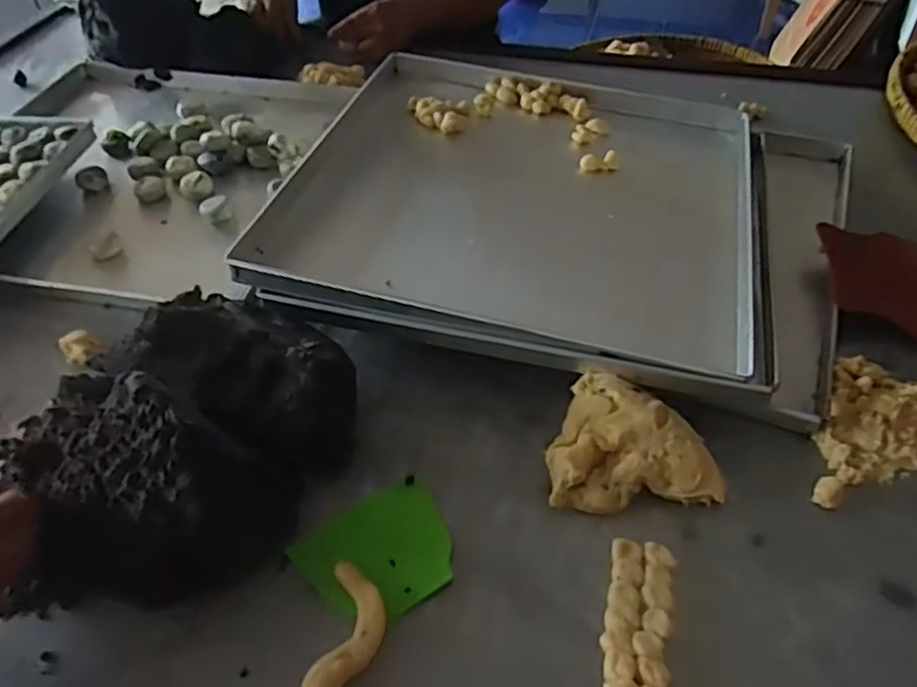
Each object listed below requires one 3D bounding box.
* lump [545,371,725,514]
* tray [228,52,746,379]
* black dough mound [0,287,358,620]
[{"bbox_3d":[0.144,0.083,0.624,0.137,0.033,0.123,-4,45,-2],"label":"lump"},{"bbox_3d":[0.089,-0.196,0.852,0.510,0.049,0.539,14,47,9],"label":"tray"},{"bbox_3d":[-0.224,0.073,0.576,0.252,0.128,0.241,-1,45,1],"label":"black dough mound"}]

